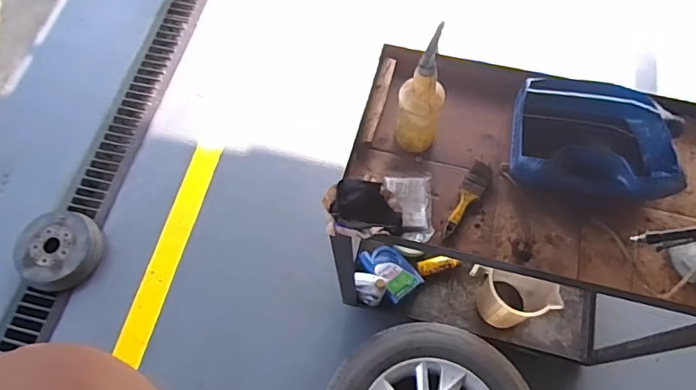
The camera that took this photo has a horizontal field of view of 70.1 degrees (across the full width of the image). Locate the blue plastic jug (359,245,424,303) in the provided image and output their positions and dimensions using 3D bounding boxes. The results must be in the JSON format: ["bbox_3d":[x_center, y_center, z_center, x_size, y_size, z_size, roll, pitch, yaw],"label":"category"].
[{"bbox_3d":[0.137,0.243,1.625,0.140,0.055,0.194,-28,62,-15],"label":"blue plastic jug"}]

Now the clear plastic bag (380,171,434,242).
[{"bbox_3d":[0.118,0.021,0.985,0.097,0.019,0.145,2,66,2],"label":"clear plastic bag"}]

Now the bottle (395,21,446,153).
[{"bbox_3d":[0.140,-0.178,0.933,0.087,0.261,0.080,9,67,5],"label":"bottle"}]

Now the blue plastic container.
[{"bbox_3d":[0.480,-0.106,0.971,0.300,0.086,0.251,9,67,5],"label":"blue plastic container"}]

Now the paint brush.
[{"bbox_3d":[0.235,0.006,0.986,0.048,0.024,0.184,30,70,14],"label":"paint brush"}]

